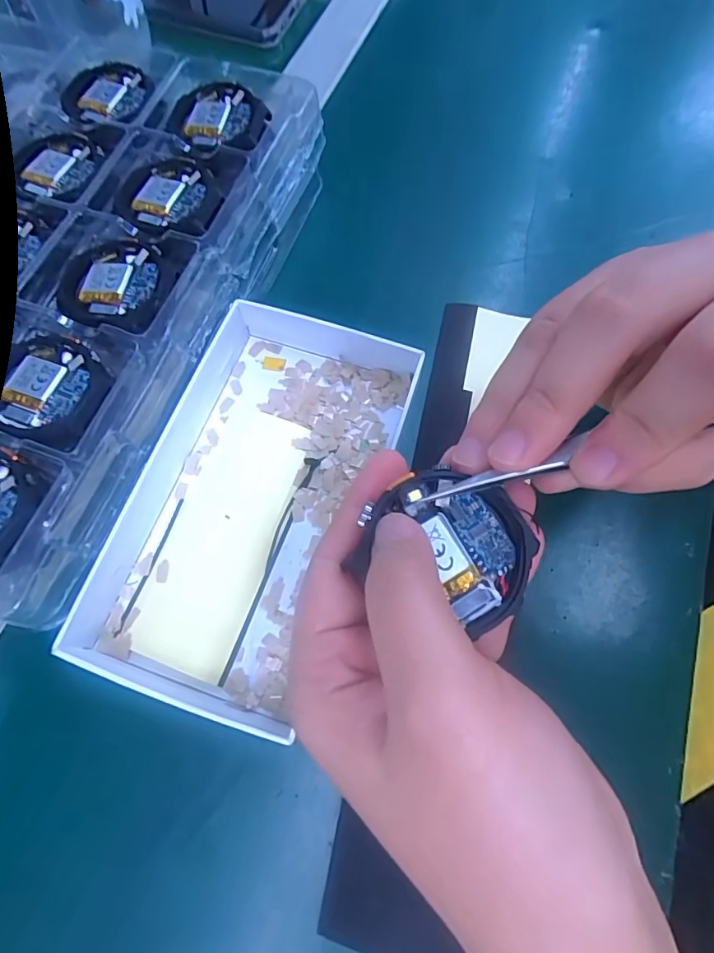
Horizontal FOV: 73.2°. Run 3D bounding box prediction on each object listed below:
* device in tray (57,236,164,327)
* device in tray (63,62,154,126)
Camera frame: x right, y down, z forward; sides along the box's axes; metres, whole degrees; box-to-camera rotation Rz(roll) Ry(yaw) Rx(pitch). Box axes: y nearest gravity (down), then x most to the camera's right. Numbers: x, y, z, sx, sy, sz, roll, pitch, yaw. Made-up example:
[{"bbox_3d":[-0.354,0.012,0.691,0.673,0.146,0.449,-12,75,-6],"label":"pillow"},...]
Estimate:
[{"bbox_3d":[-0.117,-0.092,0.229,0.049,0.005,0.049,2,68,1],"label":"device in tray"},{"bbox_3d":[-0.143,-0.218,0.273,0.048,0.005,0.049,0,68,0],"label":"device in tray"}]

